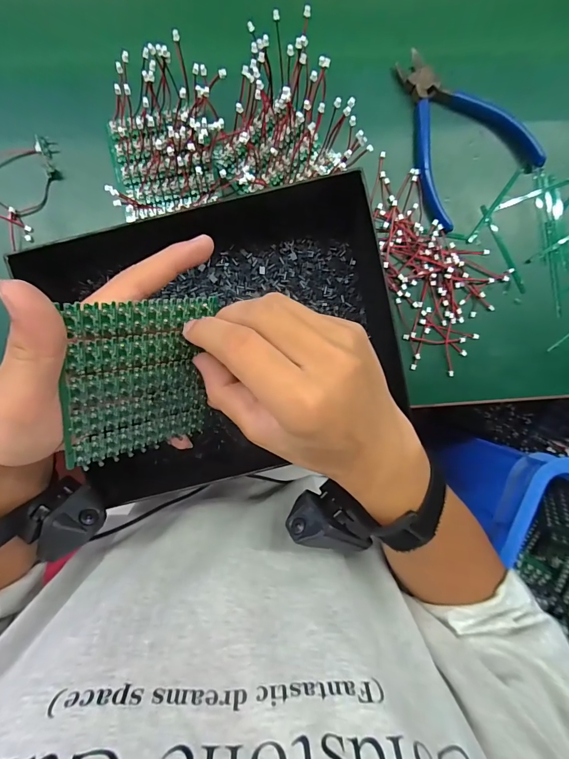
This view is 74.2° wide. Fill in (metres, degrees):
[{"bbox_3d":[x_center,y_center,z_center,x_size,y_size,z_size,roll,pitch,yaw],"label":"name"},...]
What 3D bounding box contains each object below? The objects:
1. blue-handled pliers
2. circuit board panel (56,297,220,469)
[{"bbox_3d":[0.142,-0.216,0.326,0.105,0.014,0.140,-38,95,0],"label":"blue-handled pliers"},{"bbox_3d":[-0.074,0.001,0.204,0.075,0.004,0.089,-12,123,-42],"label":"circuit board panel"}]

